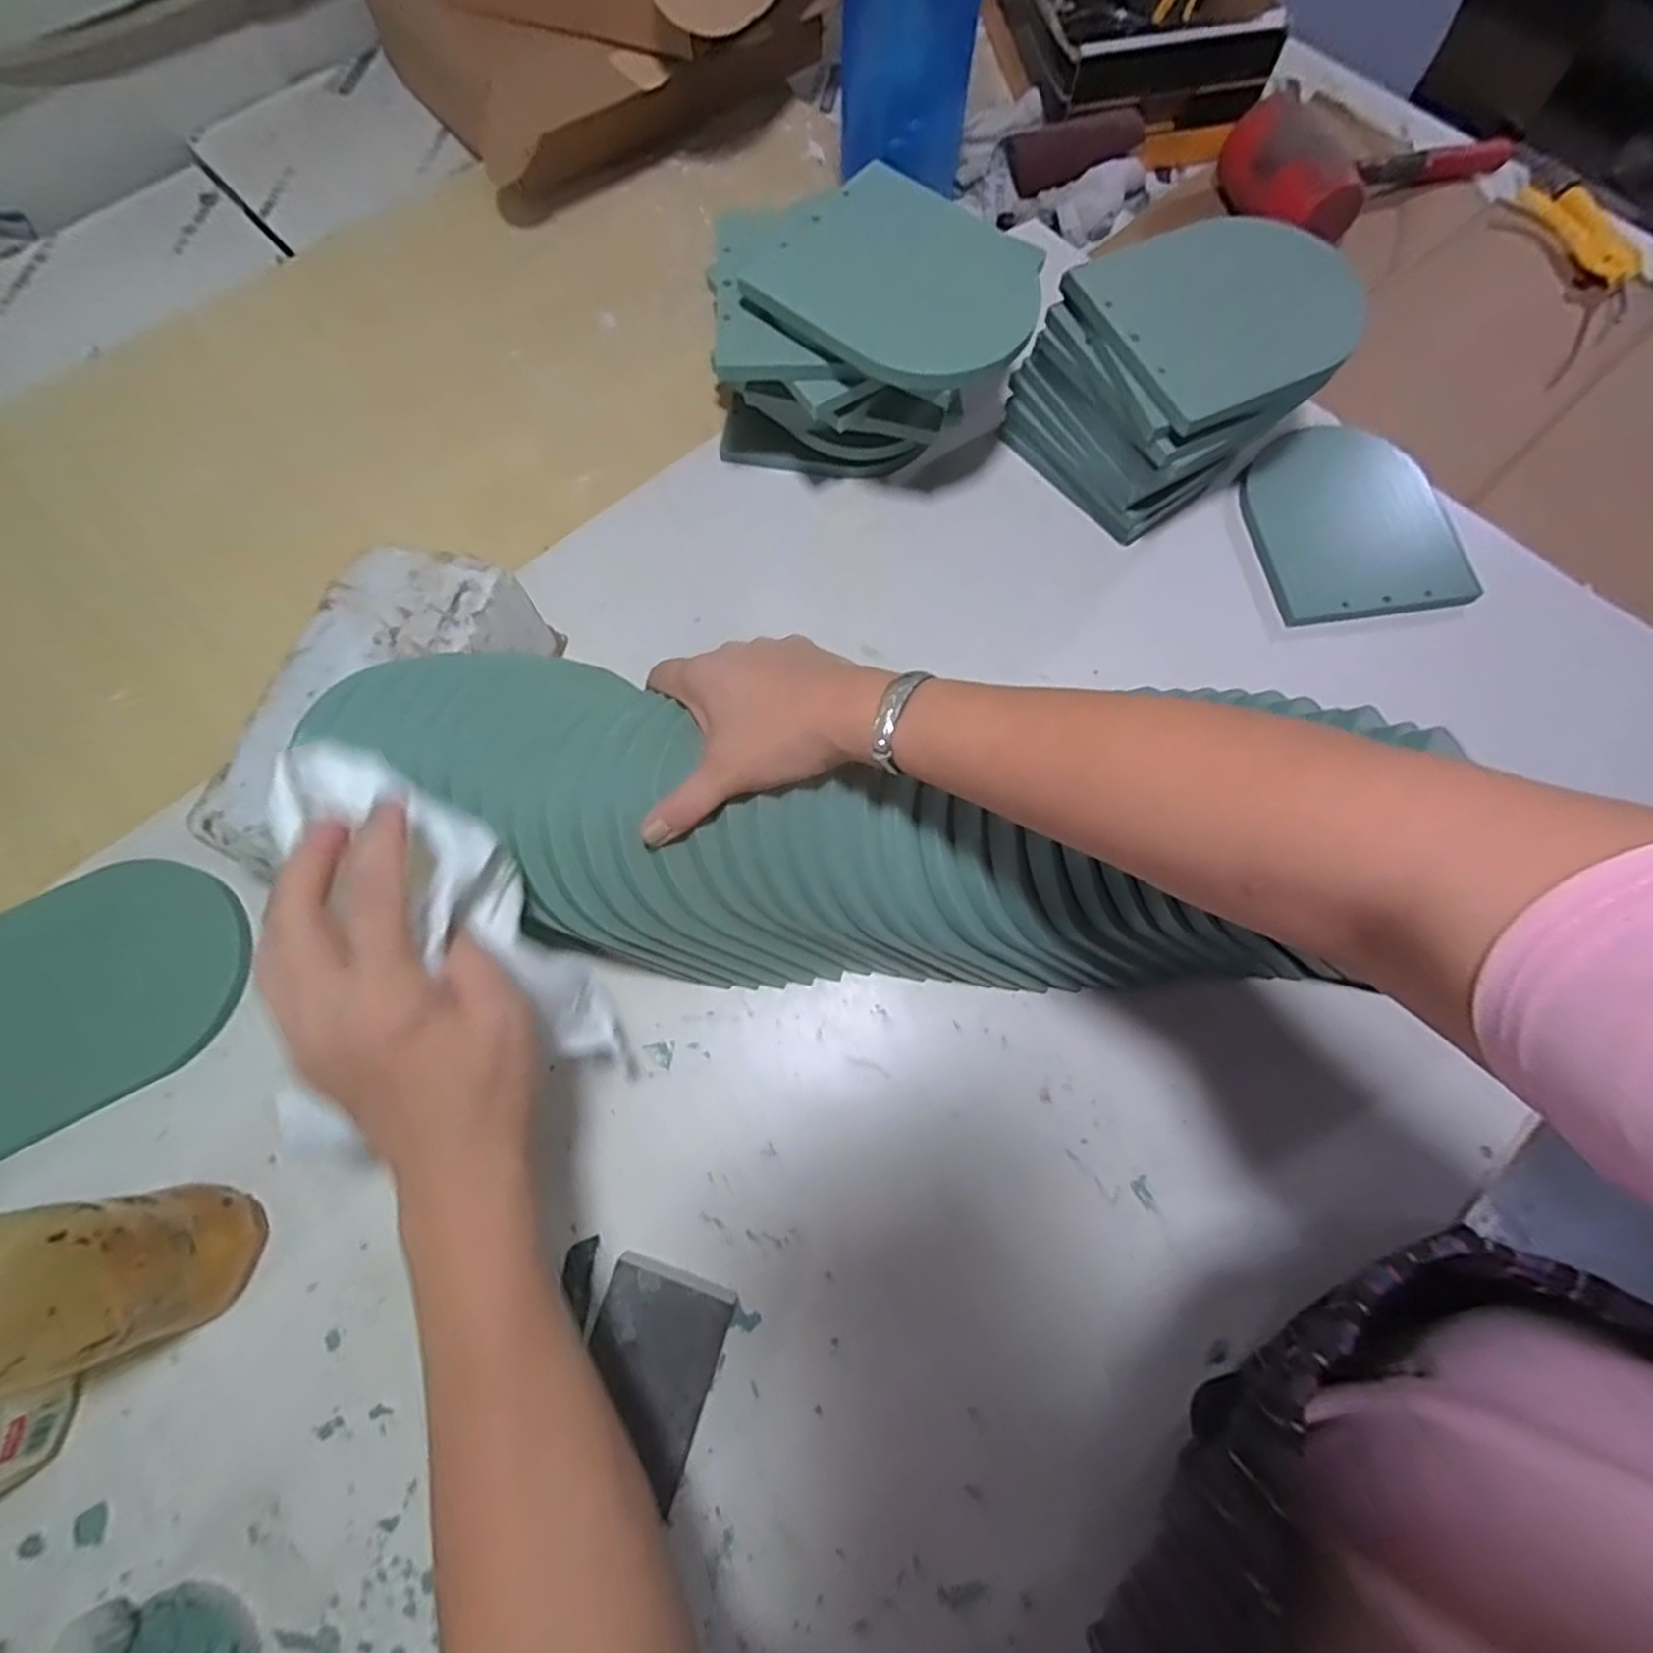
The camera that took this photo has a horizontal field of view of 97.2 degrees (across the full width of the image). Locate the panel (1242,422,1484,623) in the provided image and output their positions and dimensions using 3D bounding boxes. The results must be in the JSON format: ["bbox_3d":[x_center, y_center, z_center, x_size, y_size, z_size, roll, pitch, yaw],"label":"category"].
[{"bbox_3d":[0.419,-0.248,0.586,0.156,0.017,0.179,-8,72,-4],"label":"panel"}]

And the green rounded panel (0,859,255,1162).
[{"bbox_3d":[-0.461,0.101,0.459,0.168,0.018,0.138,-30,75,-11],"label":"green rounded panel"}]

